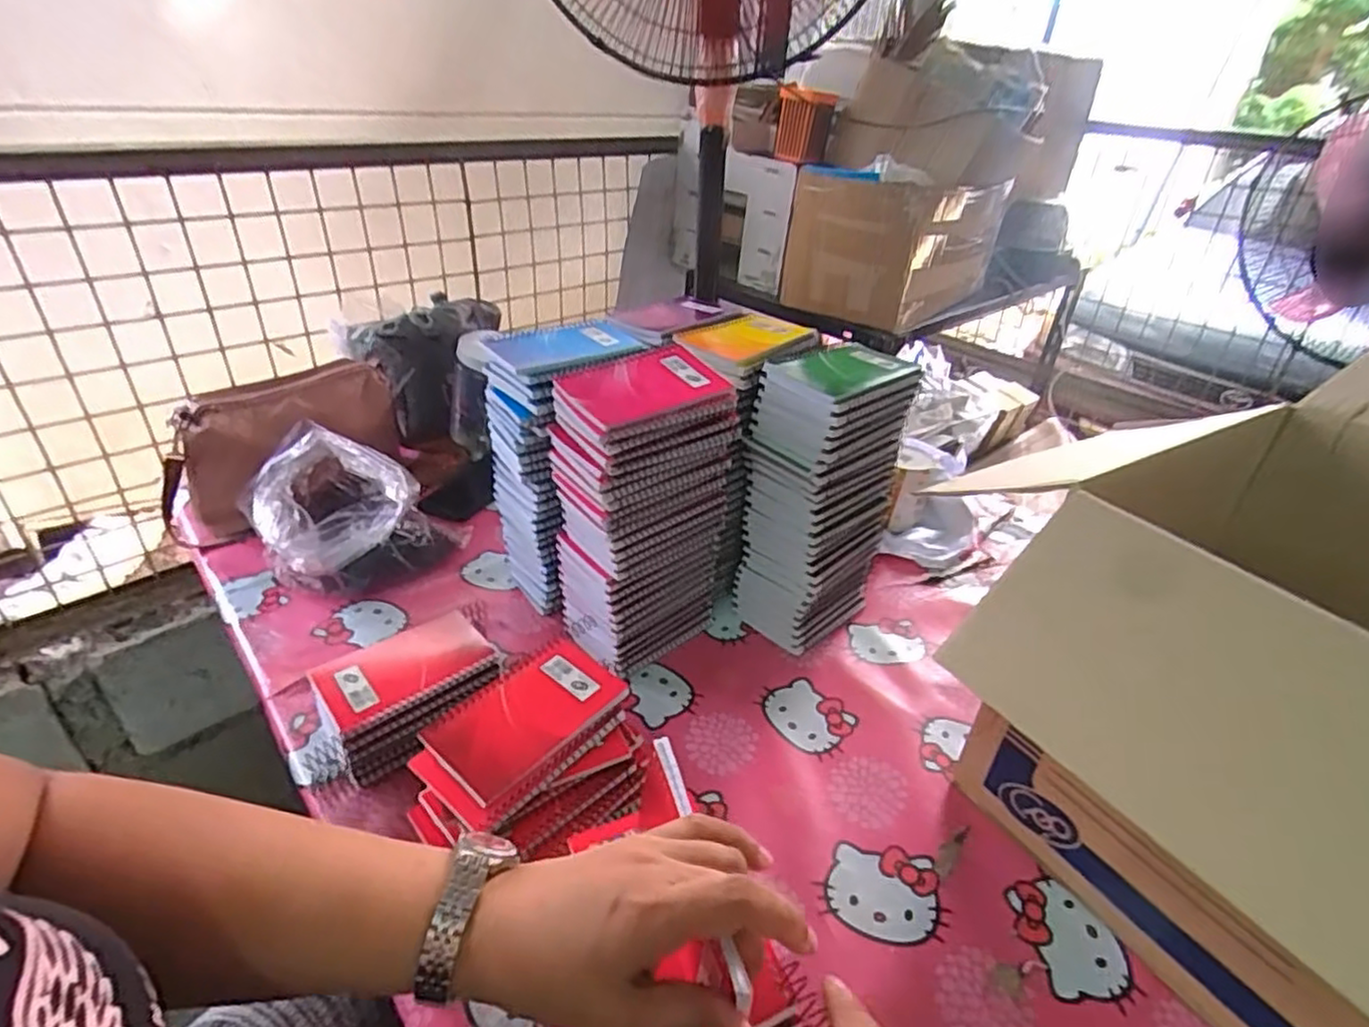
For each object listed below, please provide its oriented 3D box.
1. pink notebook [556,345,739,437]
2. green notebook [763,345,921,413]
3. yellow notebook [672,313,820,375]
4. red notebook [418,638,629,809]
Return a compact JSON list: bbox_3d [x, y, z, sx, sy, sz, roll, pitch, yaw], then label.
[{"bbox_3d":[-0.037,-0.108,0.580,0.134,0.010,0.102,-24,51,-34],"label":"pink notebook"},{"bbox_3d":[0.148,-0.133,0.637,0.134,0.013,0.099,-21,40,-32],"label":"green notebook"},{"bbox_3d":[0.061,-0.175,0.690,0.098,0.012,0.141,27,40,32],"label":"yellow notebook"},{"bbox_3d":[-0.117,0.146,0.509,0.083,0.009,0.130,28,40,33],"label":"red notebook"}]

